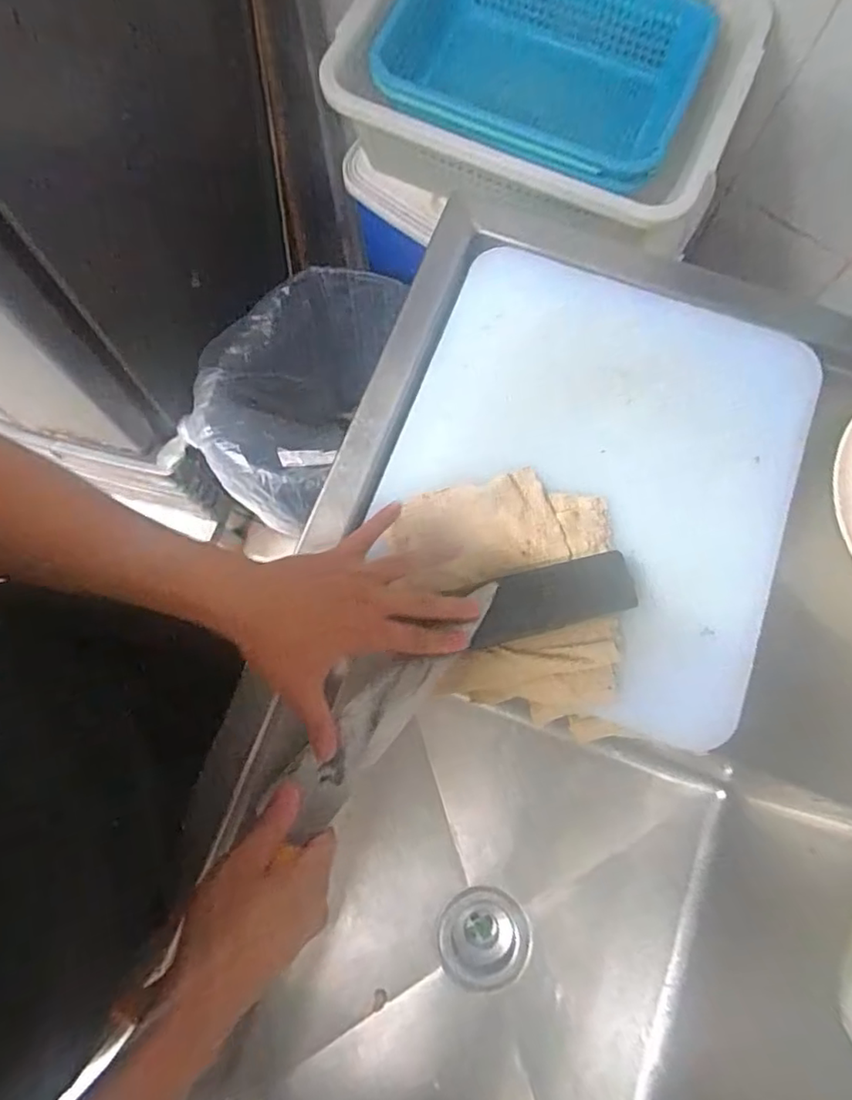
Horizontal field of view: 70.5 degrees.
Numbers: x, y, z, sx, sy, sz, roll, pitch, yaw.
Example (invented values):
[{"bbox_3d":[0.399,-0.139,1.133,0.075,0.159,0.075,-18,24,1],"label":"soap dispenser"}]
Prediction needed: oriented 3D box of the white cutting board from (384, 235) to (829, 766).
[{"bbox_3d":[0.148,-0.071,0.535,0.336,0.032,0.390,20,77,5],"label":"white cutting board"}]

